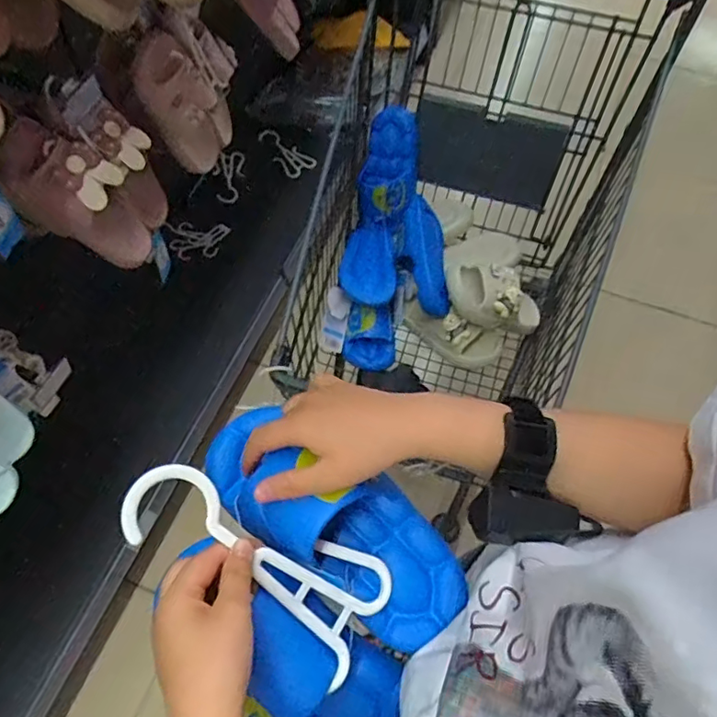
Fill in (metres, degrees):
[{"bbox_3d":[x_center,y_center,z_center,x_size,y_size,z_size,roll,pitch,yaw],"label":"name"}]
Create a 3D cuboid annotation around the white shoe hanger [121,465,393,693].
[{"bbox_3d":[-0.067,0.139,0.379,0.194,0.012,0.082,37,63,-15],"label":"white shoe hanger"}]

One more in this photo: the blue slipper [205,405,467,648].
[{"bbox_3d":[-0.013,0.120,0.412,0.222,0.072,0.093,34,65,0],"label":"blue slipper"}]

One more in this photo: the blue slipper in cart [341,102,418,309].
[{"bbox_3d":[0.040,-0.263,1.000,0.101,0.106,0.334,10,85,4],"label":"blue slipper in cart"}]

